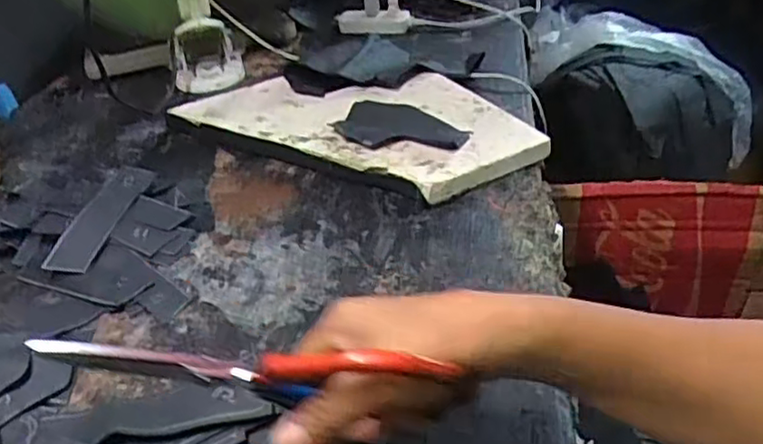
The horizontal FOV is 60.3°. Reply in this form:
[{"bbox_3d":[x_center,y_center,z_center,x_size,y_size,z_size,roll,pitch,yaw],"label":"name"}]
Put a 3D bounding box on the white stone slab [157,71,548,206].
[{"bbox_3d":[-0.016,-0.105,0.673,0.363,0.035,0.178,18,41,30],"label":"white stone slab"}]

